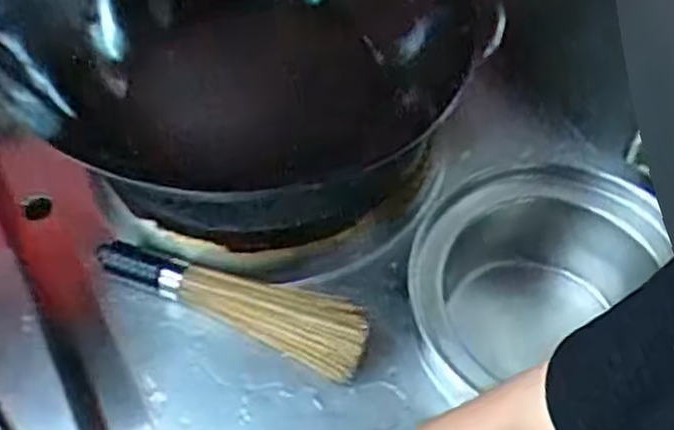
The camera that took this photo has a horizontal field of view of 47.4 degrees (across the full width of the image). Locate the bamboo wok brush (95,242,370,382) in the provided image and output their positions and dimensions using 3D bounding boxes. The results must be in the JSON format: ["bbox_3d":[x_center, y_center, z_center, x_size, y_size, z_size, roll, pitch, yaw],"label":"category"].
[{"bbox_3d":[-0.113,0.089,0.821,0.305,0.048,0.073,20,57,14],"label":"bamboo wok brush"}]

